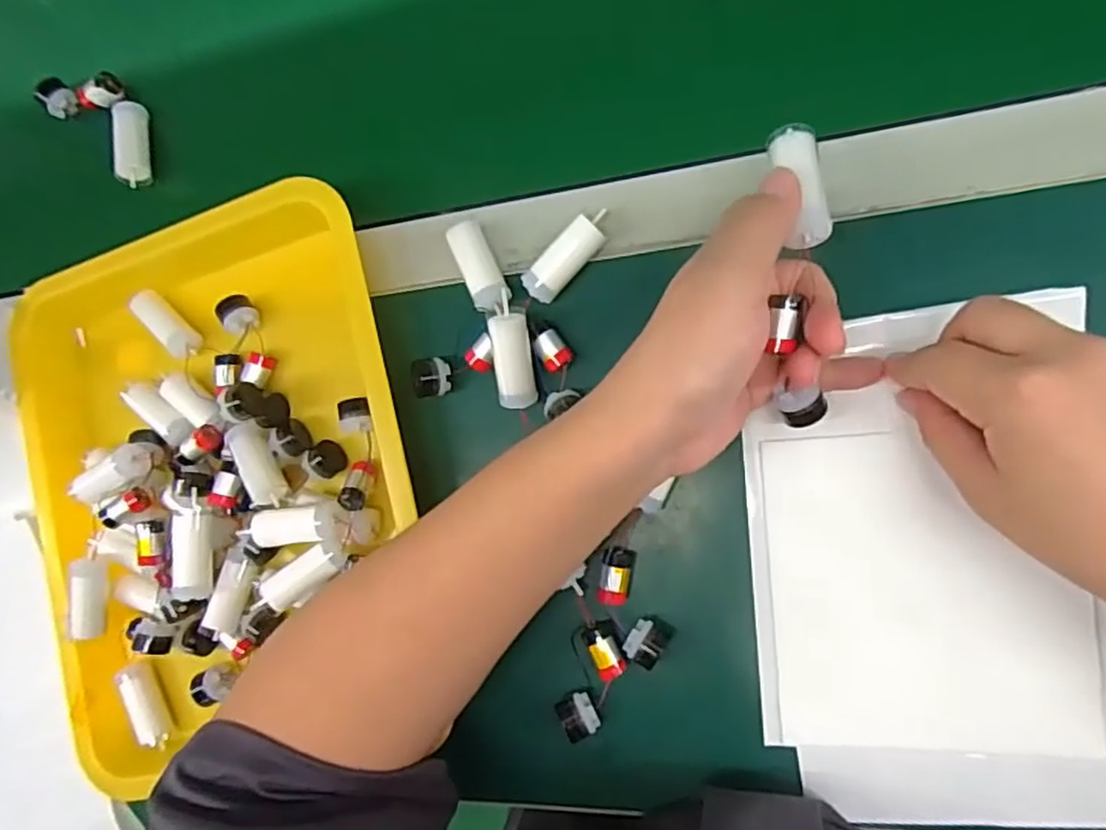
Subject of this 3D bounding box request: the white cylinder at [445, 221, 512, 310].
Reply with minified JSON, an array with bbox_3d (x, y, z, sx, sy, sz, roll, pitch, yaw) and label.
[{"bbox_3d":[-0.041,-0.083,0.385,0.020,0.018,0.050,-26,85,7],"label":"white cylinder"}]

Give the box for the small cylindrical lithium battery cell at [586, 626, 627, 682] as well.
[{"bbox_3d":[0.028,0.125,0.357,0.015,0.013,0.030,-25,85,7],"label":"small cylindrical lithium battery cell"}]

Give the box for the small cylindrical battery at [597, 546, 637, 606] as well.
[{"bbox_3d":[0.033,0.084,0.357,0.016,0.011,0.030,13,90,8],"label":"small cylindrical battery"}]

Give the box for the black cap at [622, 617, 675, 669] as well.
[{"bbox_3d":[0.049,0.116,0.351,0.021,0.017,0.022,34,93,7],"label":"black cap"}]

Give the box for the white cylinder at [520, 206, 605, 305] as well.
[{"bbox_3d":[0.008,-0.084,0.370,0.054,0.023,0.019,-44,84,5],"label":"white cylinder"}]

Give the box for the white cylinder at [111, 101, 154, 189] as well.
[{"bbox_3d":[-0.277,-0.180,0.452,0.017,0.019,0.058,-8,88,8],"label":"white cylinder"}]

